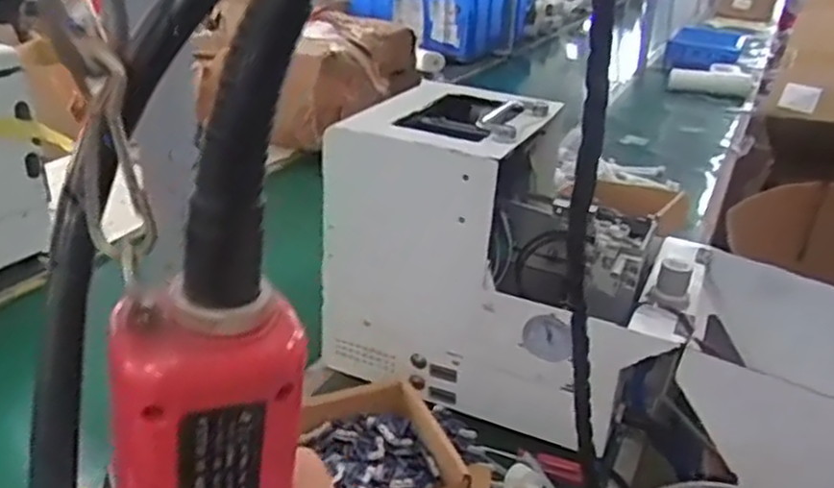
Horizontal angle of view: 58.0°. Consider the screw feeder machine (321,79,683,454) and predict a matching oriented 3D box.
[{"bbox_3d":[0.095,0.021,0.754,0.317,0.279,0.204,15,27,22],"label":"screw feeder machine"}]

